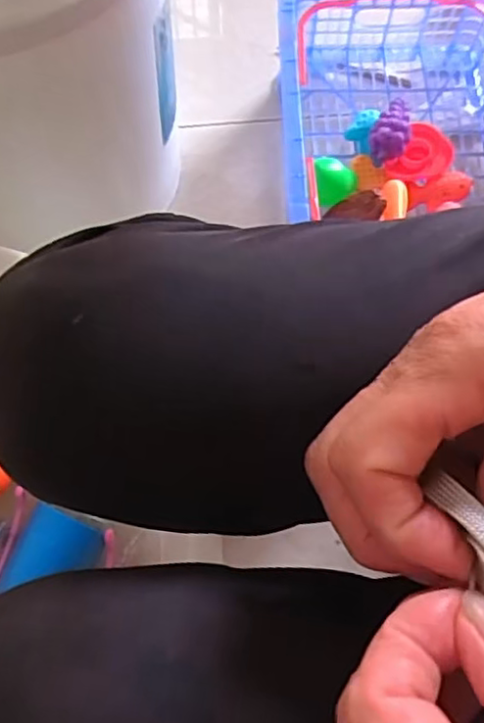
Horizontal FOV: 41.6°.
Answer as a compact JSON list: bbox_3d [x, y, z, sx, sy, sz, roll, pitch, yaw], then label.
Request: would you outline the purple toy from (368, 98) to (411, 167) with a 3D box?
[{"bbox_3d":[0.150,-0.231,0.641,0.035,0.033,0.064,19,71,6],"label":"purple toy"}]

